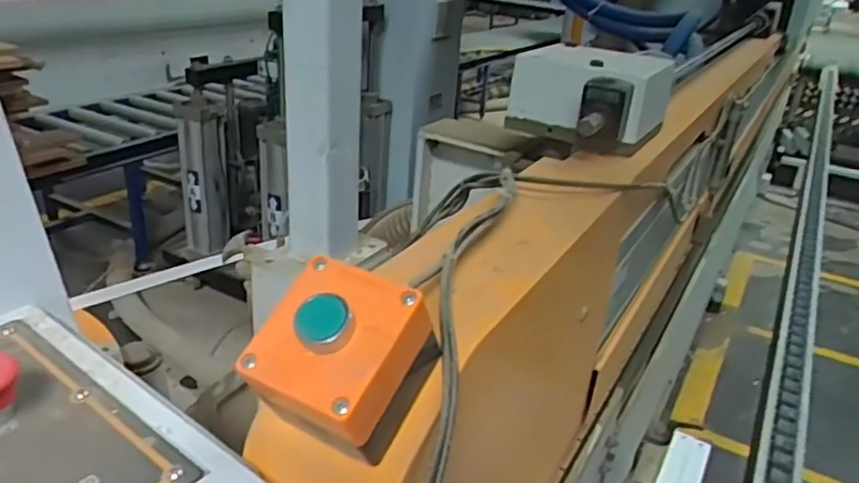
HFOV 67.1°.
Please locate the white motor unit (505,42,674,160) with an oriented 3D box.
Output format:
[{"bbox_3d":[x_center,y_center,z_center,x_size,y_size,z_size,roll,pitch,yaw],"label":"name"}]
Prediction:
[{"bbox_3d":[0.180,-0.165,0.772,0.163,0.103,0.192,19,29,27],"label":"white motor unit"}]

